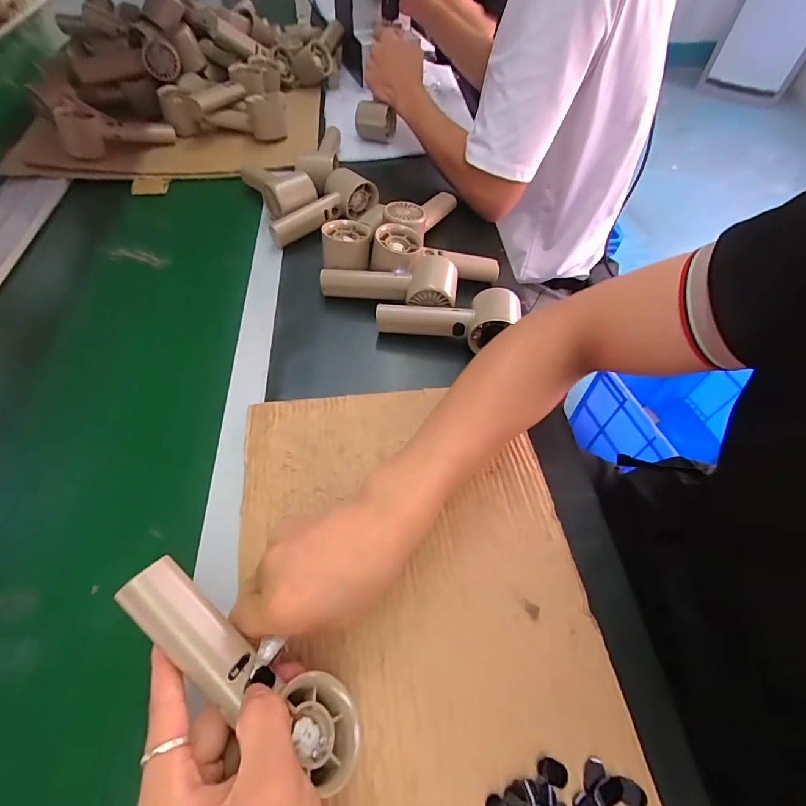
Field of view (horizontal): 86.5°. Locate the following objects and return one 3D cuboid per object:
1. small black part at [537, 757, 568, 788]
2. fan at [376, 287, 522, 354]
[{"bbox_3d":[0.097,0.238,0.276,0.019,0.004,0.013,27,57,14],"label":"small black part"},{"bbox_3d":[0.053,-0.103,0.486,0.159,0.046,0.059,12,55,5],"label":"fan"}]

